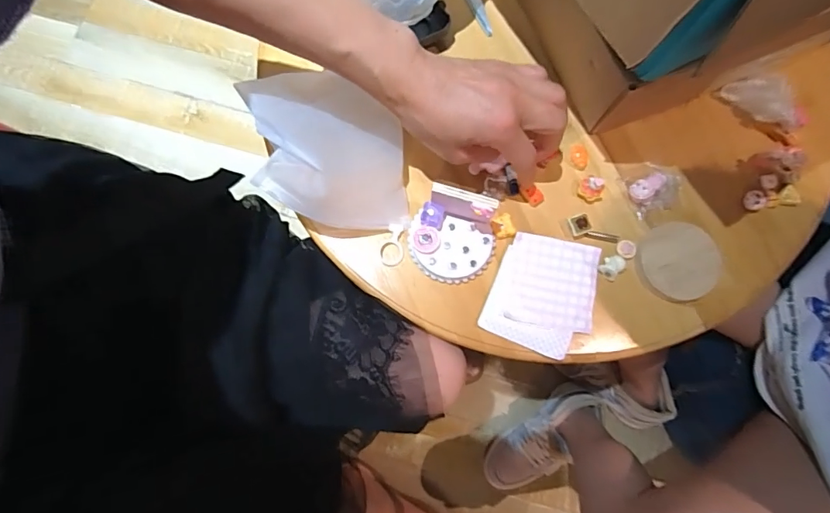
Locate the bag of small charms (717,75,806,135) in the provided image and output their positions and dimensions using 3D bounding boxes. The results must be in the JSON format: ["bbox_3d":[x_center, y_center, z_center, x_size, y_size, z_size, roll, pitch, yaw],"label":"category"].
[{"bbox_3d":[0.337,-0.147,0.436,0.046,0.035,0.073,-35,82,-7],"label":"bag of small charms"}]

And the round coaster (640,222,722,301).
[{"bbox_3d":[0.239,0.004,0.415,0.064,0.015,0.070,0,79,-1],"label":"round coaster"}]

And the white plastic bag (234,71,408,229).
[{"bbox_3d":[-0.074,-0.093,0.402,0.122,0.060,0.131,-6,79,-2],"label":"white plastic bag"}]

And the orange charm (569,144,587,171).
[{"bbox_3d":[0.157,-0.095,0.440,0.016,0.006,0.024,5,79,0],"label":"orange charm"}]

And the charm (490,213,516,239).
[{"bbox_3d":[0.081,-0.026,0.422,0.021,0.007,0.022,0,79,-1],"label":"charm"}]

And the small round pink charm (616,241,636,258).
[{"bbox_3d":[0.193,-0.007,0.419,0.017,0.005,0.017,0,79,-1],"label":"small round pink charm"}]

